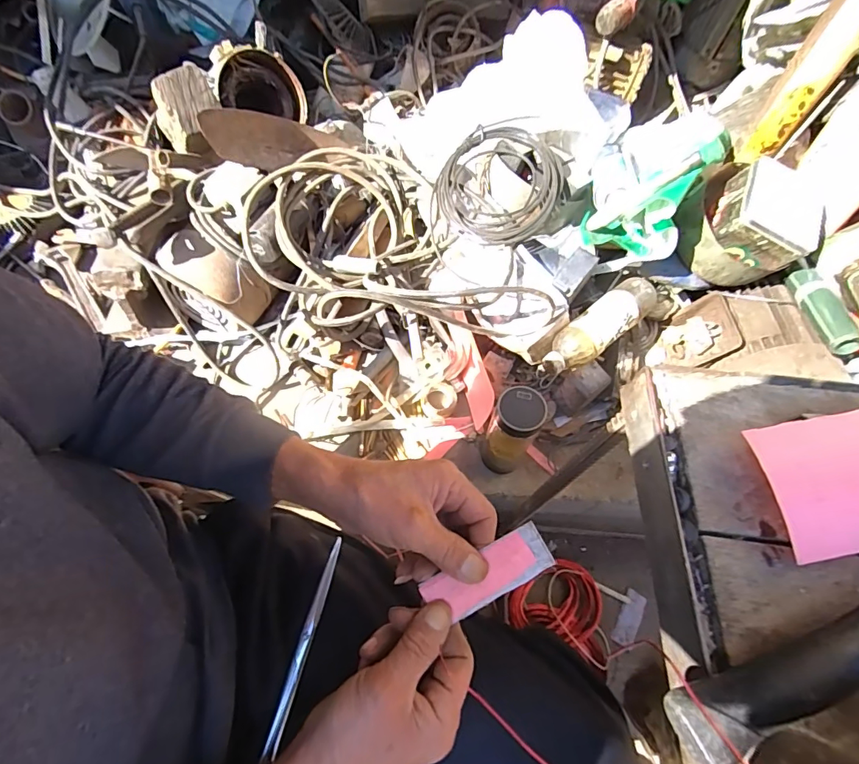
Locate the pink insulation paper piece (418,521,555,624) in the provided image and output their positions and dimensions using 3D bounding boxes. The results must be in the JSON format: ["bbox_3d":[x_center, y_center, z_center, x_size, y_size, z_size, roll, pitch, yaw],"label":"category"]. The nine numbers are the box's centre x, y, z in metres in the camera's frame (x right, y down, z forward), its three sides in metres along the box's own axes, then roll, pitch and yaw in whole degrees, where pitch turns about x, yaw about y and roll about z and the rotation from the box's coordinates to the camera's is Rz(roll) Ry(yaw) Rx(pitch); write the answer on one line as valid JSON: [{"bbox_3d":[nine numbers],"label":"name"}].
[{"bbox_3d":[0.040,0.138,0.323,0.093,0.004,0.034,-28,65,2],"label":"pink insulation paper piece"}]

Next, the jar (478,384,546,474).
[{"bbox_3d":[0.115,0.076,0.659,0.063,0.181,0.061,2,61,-3],"label":"jar"}]

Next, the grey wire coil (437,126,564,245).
[{"bbox_3d":[0.109,-0.309,0.716,0.194,0.041,0.212,3,77,14],"label":"grey wire coil"}]

